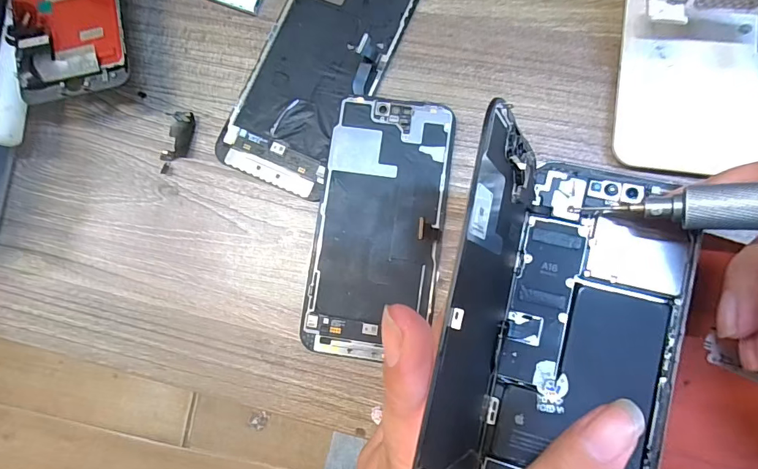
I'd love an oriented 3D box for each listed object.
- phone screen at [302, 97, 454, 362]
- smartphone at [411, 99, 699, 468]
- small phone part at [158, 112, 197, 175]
[{"bbox_3d":[0.001,-0.005,0.230,0.068,0.007,0.140,7,83,7],"label":"phone screen"},{"bbox_3d":[0.069,0.035,0.146,0.093,0.061,0.135,13,83,7],"label":"smartphone"},{"bbox_3d":[-0.120,-0.055,0.250,0.018,0.004,0.037,4,82,6],"label":"small phone part"}]

